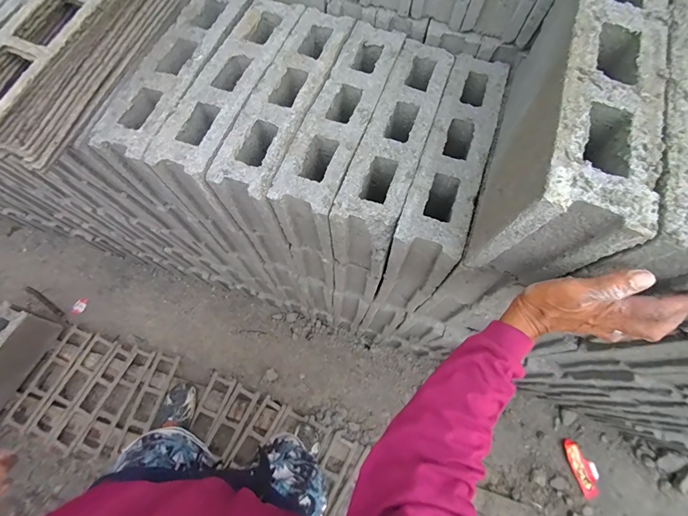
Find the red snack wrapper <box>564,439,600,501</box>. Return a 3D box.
[{"bbox_3d":[0.885,0.773,1.278,0.090,0.017,0.187,-18,72,-7],"label":"red snack wrapper"}]

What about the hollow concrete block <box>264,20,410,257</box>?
[{"bbox_3d":[-0.005,-0.218,0.653,0.113,0.191,0.398,20,70,2],"label":"hollow concrete block"}]

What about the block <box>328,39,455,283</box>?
[{"bbox_3d":[0.083,-0.183,0.640,0.110,0.185,0.390,19,70,1],"label":"block"}]

